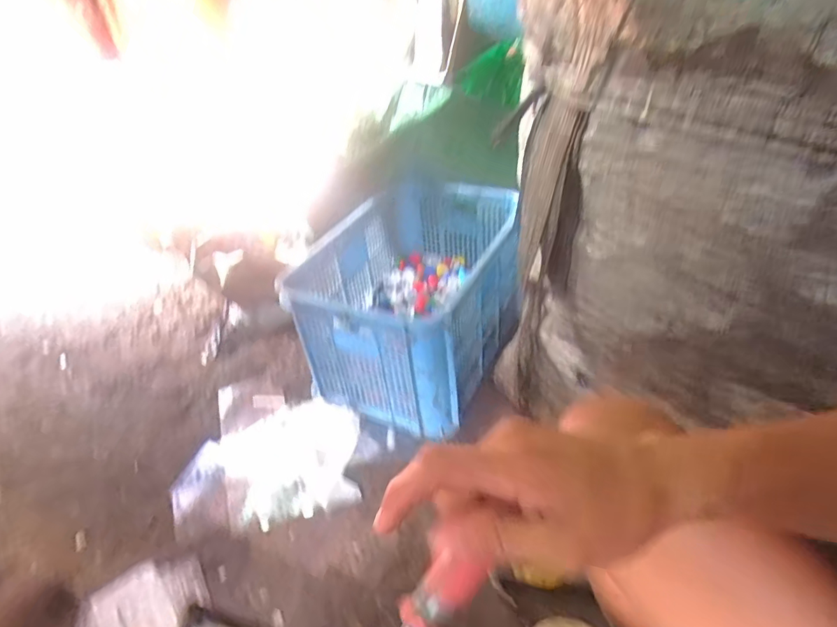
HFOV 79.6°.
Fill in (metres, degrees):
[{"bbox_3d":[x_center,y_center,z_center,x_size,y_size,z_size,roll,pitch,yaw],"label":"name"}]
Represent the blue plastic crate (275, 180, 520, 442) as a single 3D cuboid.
[{"bbox_3d":[-0.003,-0.044,1.120,0.372,0.357,0.483,13,41,22],"label":"blue plastic crate"}]

